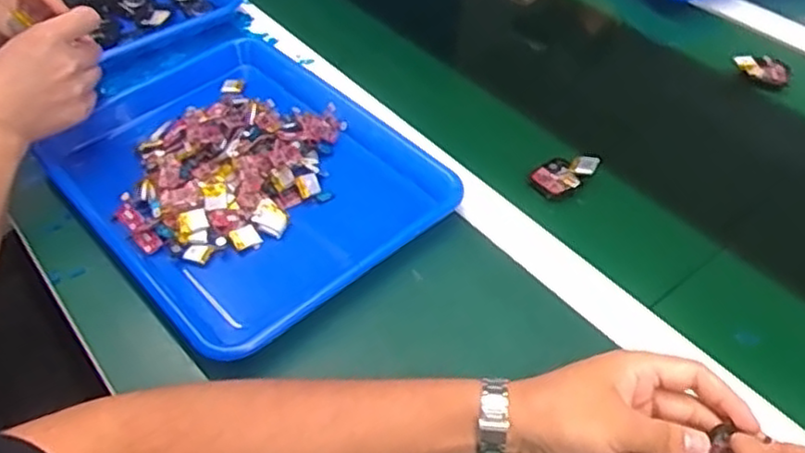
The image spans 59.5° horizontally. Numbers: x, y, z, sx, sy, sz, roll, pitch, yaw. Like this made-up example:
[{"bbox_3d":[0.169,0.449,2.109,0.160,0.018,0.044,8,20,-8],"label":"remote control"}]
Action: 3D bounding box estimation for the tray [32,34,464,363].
[{"bbox_3d":[-0.137,-0.051,0.624,0.268,0.047,0.341,-34,55,-25],"label":"tray"}]

